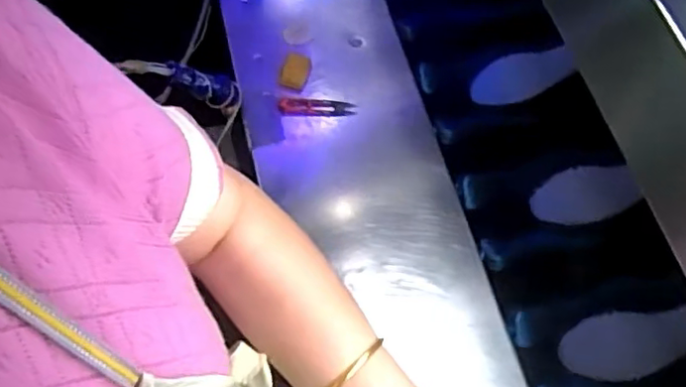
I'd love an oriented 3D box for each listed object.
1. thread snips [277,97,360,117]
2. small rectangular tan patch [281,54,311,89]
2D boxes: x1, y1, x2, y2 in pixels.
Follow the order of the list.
[{"bbox_3d":[-0.034,-0.114,0.842,0.101,0.011,0.025,1,66,-7],"label":"thread snips"},{"bbox_3d":[-0.064,-0.166,0.860,0.035,0.009,0.056,14,65,-1],"label":"small rectangular tan patch"}]

